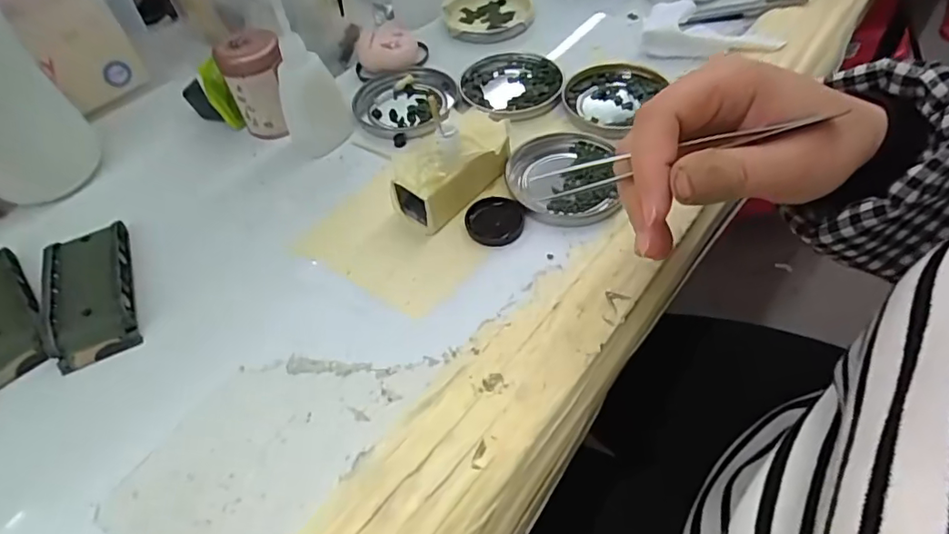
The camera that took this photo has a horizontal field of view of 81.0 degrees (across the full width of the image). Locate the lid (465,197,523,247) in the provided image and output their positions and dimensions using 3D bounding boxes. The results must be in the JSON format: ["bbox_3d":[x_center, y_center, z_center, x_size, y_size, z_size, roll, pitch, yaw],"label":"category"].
[{"bbox_3d":[0.012,-0.028,0.343,0.035,0.006,0.036,-3,52,4],"label":"lid"}]

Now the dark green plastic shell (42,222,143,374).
[{"bbox_3d":[-0.227,0.013,0.329,0.046,0.016,0.096,-24,53,-13],"label":"dark green plastic shell"}]

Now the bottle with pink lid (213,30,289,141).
[{"bbox_3d":[-0.152,-0.127,0.398,0.042,0.068,0.047,-21,53,-10],"label":"bottle with pink lid"}]

